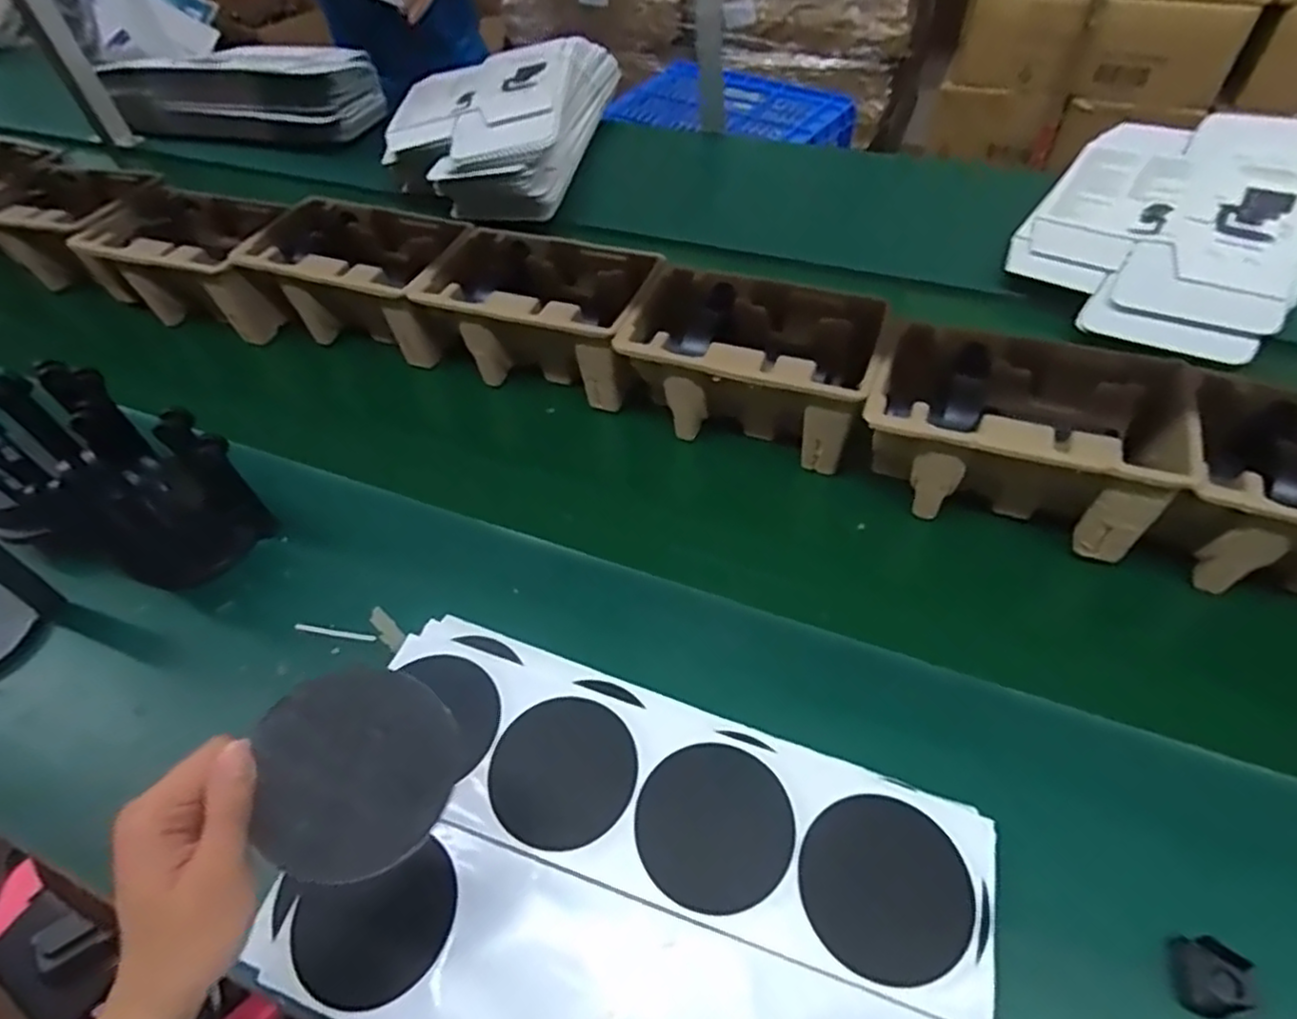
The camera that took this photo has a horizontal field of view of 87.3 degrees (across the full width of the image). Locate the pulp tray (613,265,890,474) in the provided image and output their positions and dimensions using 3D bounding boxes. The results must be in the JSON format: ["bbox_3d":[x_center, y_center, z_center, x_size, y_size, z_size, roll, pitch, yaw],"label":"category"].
[{"bbox_3d":[0.098,-0.129,0.654,0.212,0.127,0.143,15,55,16],"label":"pulp tray"}]

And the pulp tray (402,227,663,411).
[{"bbox_3d":[-0.104,-0.208,0.710,0.229,0.097,0.149,17,55,17],"label":"pulp tray"}]

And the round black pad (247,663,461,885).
[{"bbox_3d":[-0.136,0.124,0.324,0.086,0.004,0.092,3,83,-22],"label":"round black pad"}]

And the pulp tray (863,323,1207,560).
[{"bbox_3d":[0.302,-0.066,0.567,0.218,0.100,0.141,19,56,19],"label":"pulp tray"}]

